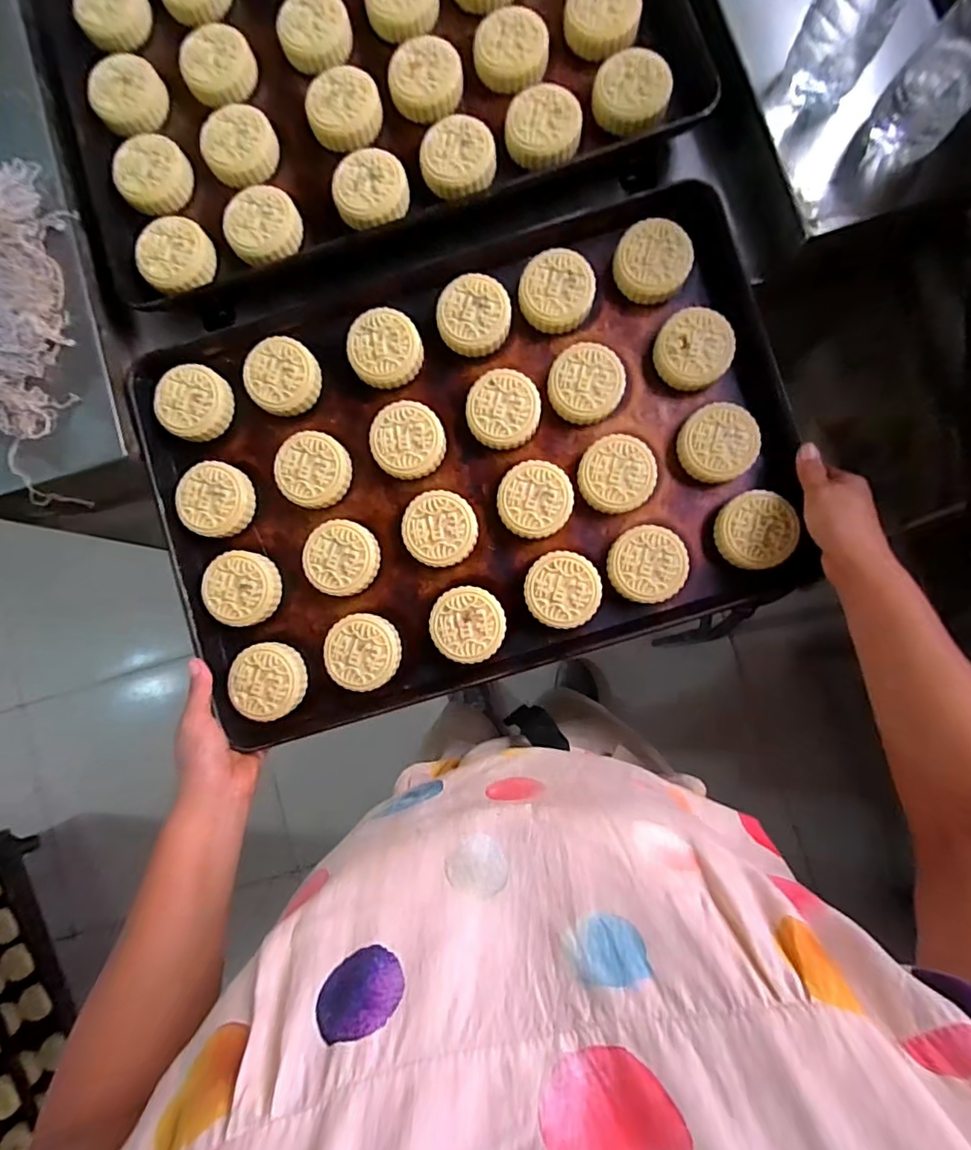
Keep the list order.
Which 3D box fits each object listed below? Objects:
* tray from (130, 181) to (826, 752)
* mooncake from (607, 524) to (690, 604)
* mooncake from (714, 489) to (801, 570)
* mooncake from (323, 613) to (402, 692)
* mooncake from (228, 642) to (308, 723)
[{"bbox_3d":[-0.016,-0.103,0.514,0.579,0.033,0.393,-16,87,2],"label":"tray"},{"bbox_3d":[0.152,-0.010,0.499,0.070,0.024,0.070,3,88,4],"label":"mooncake"},{"bbox_3d":[0.252,-0.041,0.497,0.068,0.025,0.068,-1,86,7],"label":"mooncake"},{"bbox_3d":[-0.119,0.075,0.517,0.071,0.025,0.072,4,88,2],"label":"mooncake"},{"bbox_3d":[-0.208,0.102,0.512,0.067,0.026,0.069,19,90,-1],"label":"mooncake"}]

